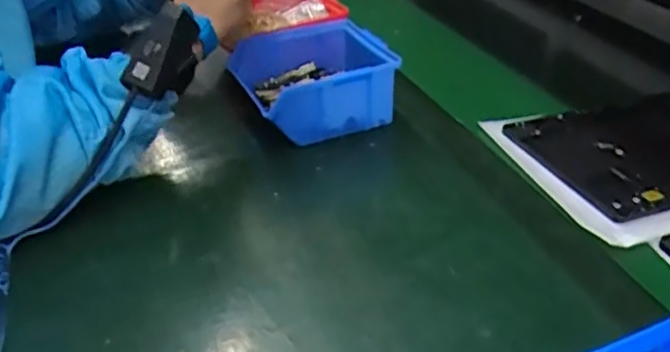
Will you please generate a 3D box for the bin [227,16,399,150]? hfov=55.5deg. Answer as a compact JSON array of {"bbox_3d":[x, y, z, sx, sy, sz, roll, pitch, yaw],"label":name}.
[{"bbox_3d":[-0.017,-0.093,0.619,0.139,0.080,0.145,-13,36,-20],"label":"bin"}]

